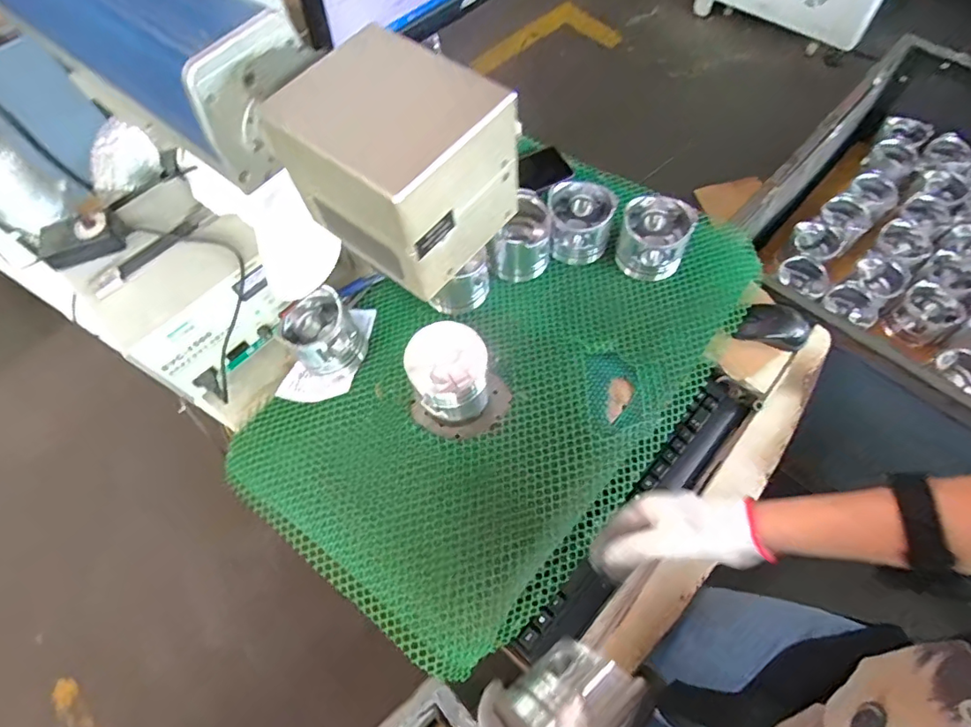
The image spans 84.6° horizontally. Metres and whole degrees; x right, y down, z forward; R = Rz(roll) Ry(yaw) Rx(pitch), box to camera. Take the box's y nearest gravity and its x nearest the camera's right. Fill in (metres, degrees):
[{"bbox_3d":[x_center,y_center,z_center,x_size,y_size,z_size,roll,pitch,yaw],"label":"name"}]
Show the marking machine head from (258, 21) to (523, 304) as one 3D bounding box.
[{"bbox_3d":[-0.060,-0.130,0.336,0.134,0.088,0.097,37,70,19],"label":"marking machine head"}]

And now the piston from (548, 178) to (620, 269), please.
[{"bbox_3d":[0.131,-0.199,0.751,0.086,0.084,0.087,-1,63,2],"label":"piston"}]

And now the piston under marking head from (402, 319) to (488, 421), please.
[{"bbox_3d":[-0.041,0.014,0.625,0.091,0.117,0.080,-25,64,-10],"label":"piston under marking head"}]

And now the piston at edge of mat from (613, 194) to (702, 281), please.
[{"bbox_3d":[0.230,-0.172,0.732,0.089,0.075,0.085,-1,63,2],"label":"piston at edge of mat"}]

